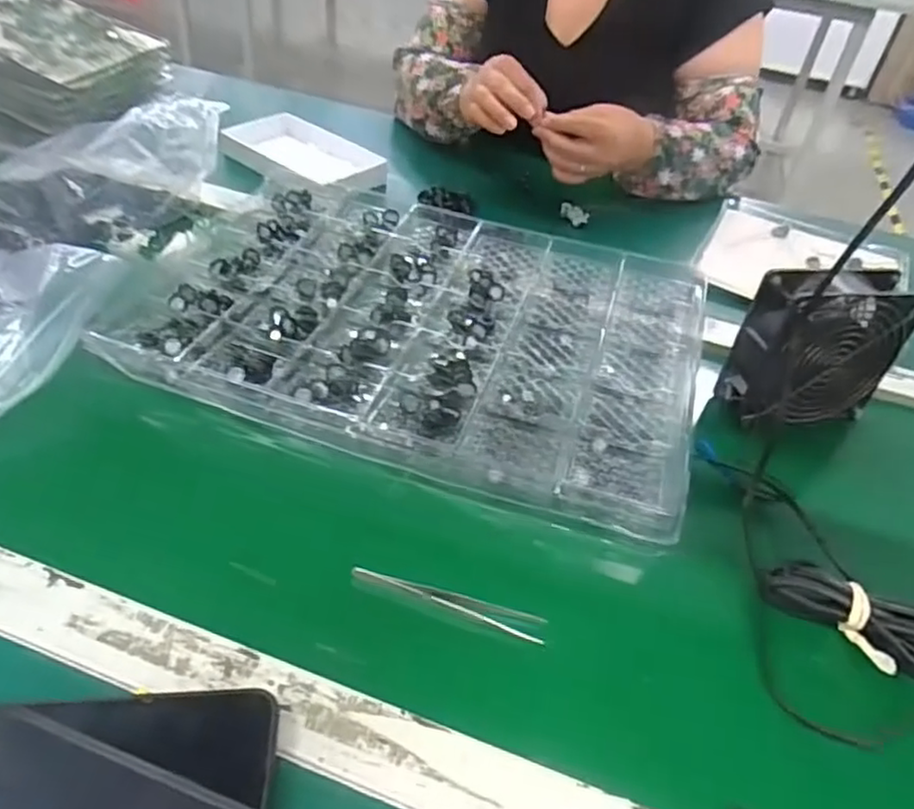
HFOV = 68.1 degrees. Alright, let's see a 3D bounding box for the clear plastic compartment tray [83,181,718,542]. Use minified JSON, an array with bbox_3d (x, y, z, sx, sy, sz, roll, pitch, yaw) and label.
[{"bbox_3d":[-0.016,-0.078,0.568,0.427,0.028,0.316,16,43,9],"label":"clear plastic compartment tray"}]

